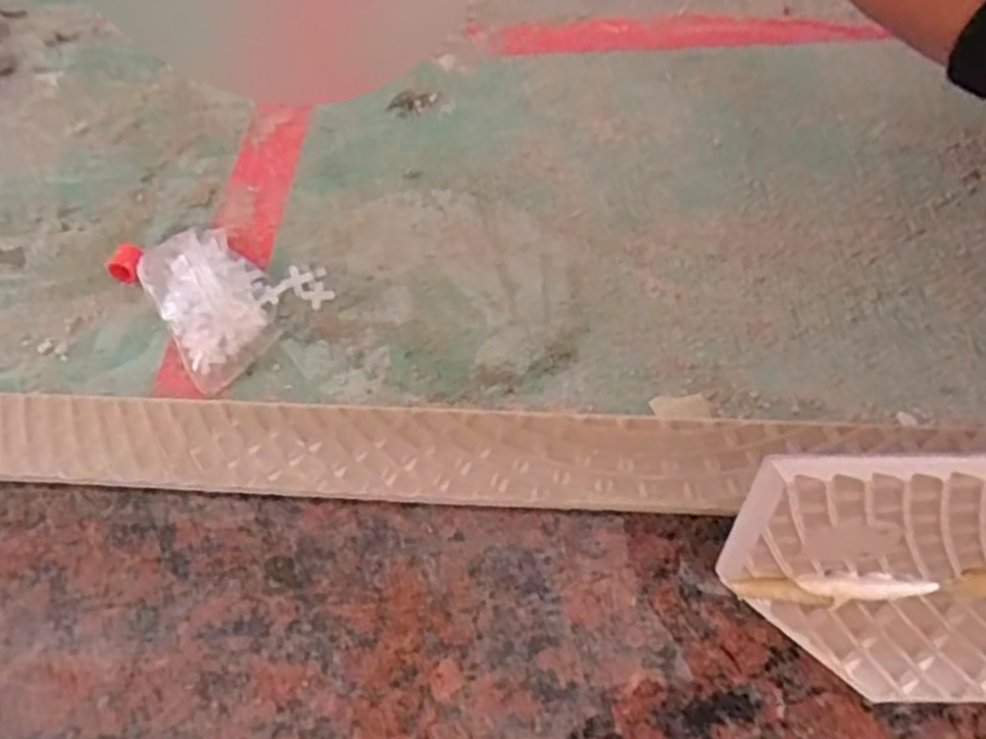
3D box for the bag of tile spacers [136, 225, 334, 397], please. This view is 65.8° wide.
[{"bbox_3d":[-0.147,-0.047,0.441,0.088,0.027,0.095,-29,58,-14],"label":"bag of tile spacers"}]

